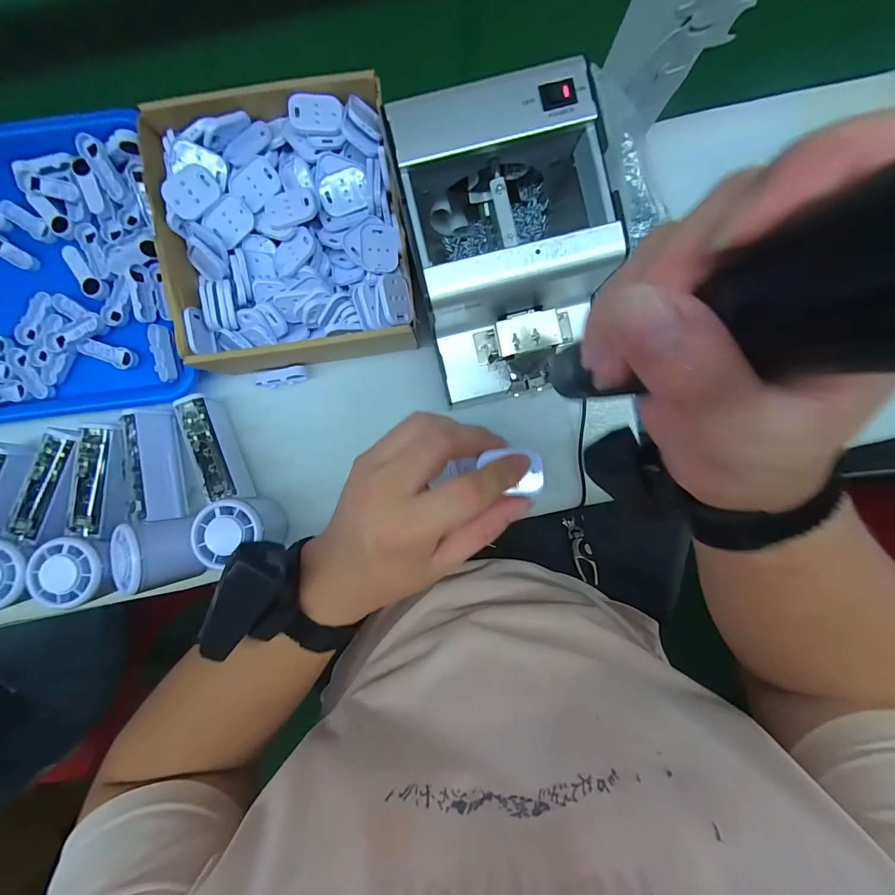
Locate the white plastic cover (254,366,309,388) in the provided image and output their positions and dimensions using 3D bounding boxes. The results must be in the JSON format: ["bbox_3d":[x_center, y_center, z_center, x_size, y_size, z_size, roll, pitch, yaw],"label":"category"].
[{"bbox_3d":[-0.152,-0.065,0.363,0.045,0.019,0.013,-10,93,0],"label":"white plastic cover"}]

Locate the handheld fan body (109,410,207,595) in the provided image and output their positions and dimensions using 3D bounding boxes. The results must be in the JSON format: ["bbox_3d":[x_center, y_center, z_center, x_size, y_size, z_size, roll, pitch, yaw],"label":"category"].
[{"bbox_3d":[-0.255,0.042,0.329,0.060,0.050,0.149,-10,79,0],"label":"handheld fan body"}]

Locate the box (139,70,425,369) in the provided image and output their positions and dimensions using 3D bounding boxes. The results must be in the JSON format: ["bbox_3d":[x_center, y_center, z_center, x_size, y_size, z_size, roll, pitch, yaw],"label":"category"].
[{"bbox_3d":[-0.130,-0.173,0.328,0.185,0.063,0.202,-9,93,0],"label":"box"}]

